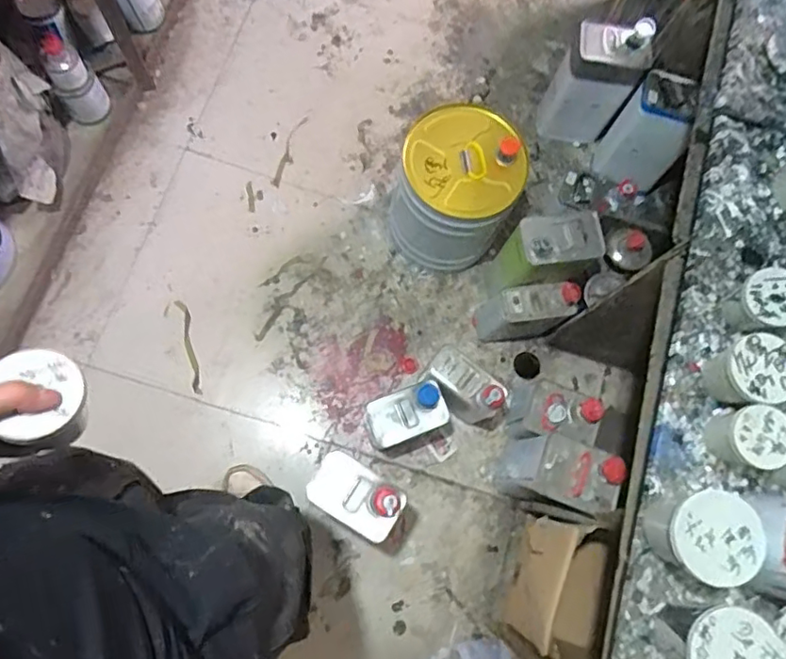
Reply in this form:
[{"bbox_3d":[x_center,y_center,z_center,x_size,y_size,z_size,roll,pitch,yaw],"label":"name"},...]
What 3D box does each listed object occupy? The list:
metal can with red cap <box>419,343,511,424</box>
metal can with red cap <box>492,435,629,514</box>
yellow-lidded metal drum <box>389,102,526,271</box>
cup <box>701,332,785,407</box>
[{"bbox_3d":[0.158,0.131,1.331,0.181,0.206,0.098,38,78,4],"label":"metal can with red cap"},{"bbox_3d":[0.337,0.303,1.241,0.186,0.291,0.119,12,77,-2],"label":"metal can with red cap"},{"bbox_3d":[0.139,-0.314,1.354,0.252,0.321,0.252,1,78,-4],"label":"yellow-lidded metal drum"},{"bbox_3d":[0.424,0.051,0.700,0.075,0.077,0.077,1,78,-4],"label":"cup"}]

